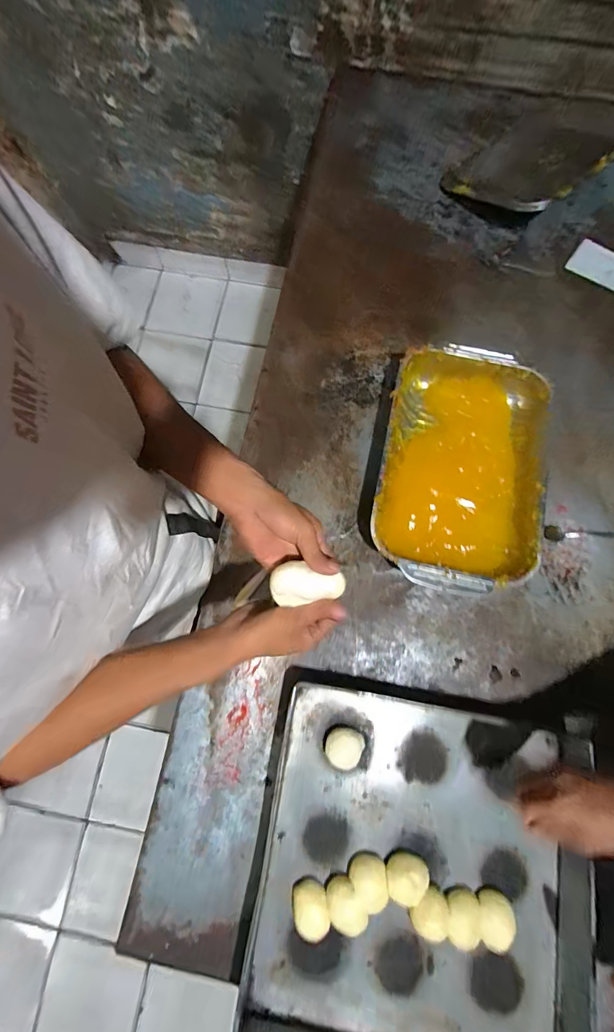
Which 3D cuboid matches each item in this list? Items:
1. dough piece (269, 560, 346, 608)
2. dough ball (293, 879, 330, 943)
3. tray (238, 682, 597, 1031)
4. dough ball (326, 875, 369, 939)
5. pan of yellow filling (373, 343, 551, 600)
[{"bbox_3d":[-0.001,0.069,0.428,0.081,0.031,0.046,-10,108,-6],"label":"dough piece"},{"bbox_3d":[0.006,0.562,0.536,0.049,0.034,0.059,-5,77,0],"label":"dough ball"},{"bbox_3d":[0.171,0.521,0.553,0.479,0.065,0.481,10,78,3],"label":"tray"},{"bbox_3d":[0.056,0.554,0.537,0.048,0.034,0.058,-14,78,-2],"label":"dough ball"},{"bbox_3d":[0.268,-0.084,0.661,0.279,0.068,0.428,13,78,4],"label":"pan of yellow filling"}]

